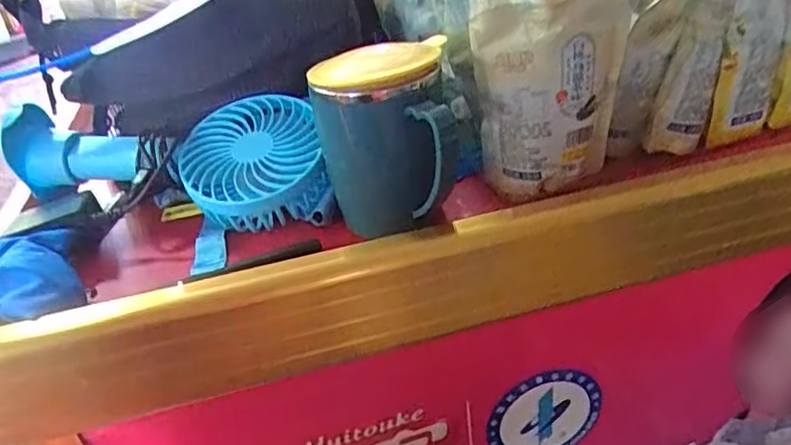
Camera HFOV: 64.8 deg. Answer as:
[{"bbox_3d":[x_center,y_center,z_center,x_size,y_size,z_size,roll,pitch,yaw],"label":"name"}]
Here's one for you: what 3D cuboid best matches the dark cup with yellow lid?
[{"bbox_3d":[-0.008,-0.052,0.373,0.080,0.093,0.071,-7,31,1],"label":"dark cup with yellow lid"}]

